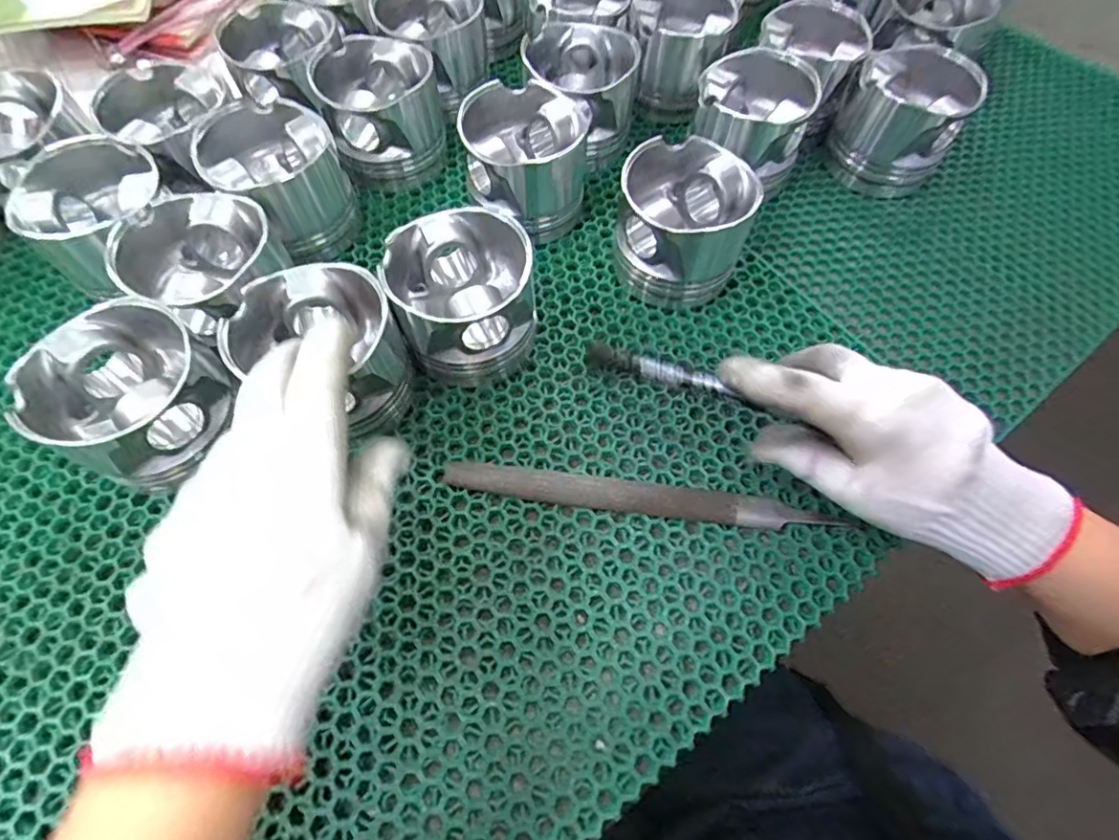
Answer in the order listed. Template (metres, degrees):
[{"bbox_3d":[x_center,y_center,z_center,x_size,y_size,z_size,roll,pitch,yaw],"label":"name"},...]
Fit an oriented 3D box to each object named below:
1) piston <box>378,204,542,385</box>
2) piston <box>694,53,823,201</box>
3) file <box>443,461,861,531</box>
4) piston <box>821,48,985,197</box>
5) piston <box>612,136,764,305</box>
[{"bbox_3d":[-0.058,-0.076,0.354,0.086,0.072,0.087,-6,63,-4],"label":"piston"},{"bbox_3d":[0.150,-0.228,0.439,0.082,0.078,0.082,1,62,-1],"label":"piston"},{"bbox_3d":[0.048,0.047,0.331,0.231,0.007,0.017,7,62,2],"label":"file"},{"bbox_3d":[0.271,-0.239,0.445,0.085,0.083,0.085,34,67,15],"label":"piston"},{"bbox_3d":[0.084,-0.135,0.386,0.087,0.077,0.087,11,63,5],"label":"piston"}]

